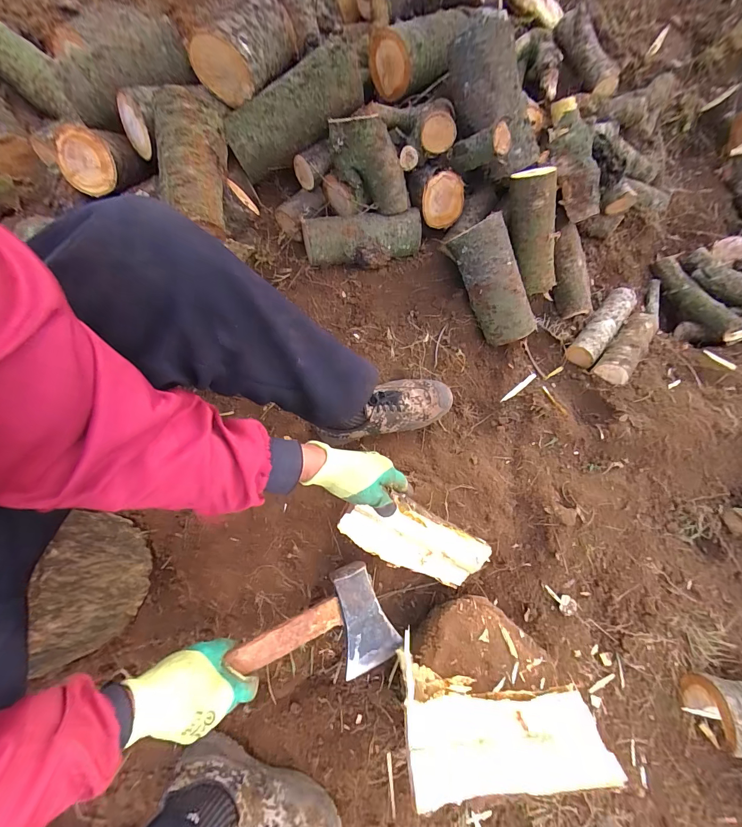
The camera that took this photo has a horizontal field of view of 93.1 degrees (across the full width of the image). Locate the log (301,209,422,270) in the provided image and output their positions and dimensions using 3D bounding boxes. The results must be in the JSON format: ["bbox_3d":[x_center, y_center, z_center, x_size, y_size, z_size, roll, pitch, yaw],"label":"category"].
[{"bbox_3d":[-0.020,-0.388,0.778,0.262,0.083,0.103,1,66,0],"label":"log"}]

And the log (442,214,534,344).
[{"bbox_3d":[0.260,-0.276,0.752,0.097,0.096,0.251,-34,108,-14],"label":"log"}]

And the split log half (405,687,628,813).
[{"bbox_3d":[0.166,0.431,0.459,0.244,0.060,0.098,-3,36,-1],"label":"split log half"}]

